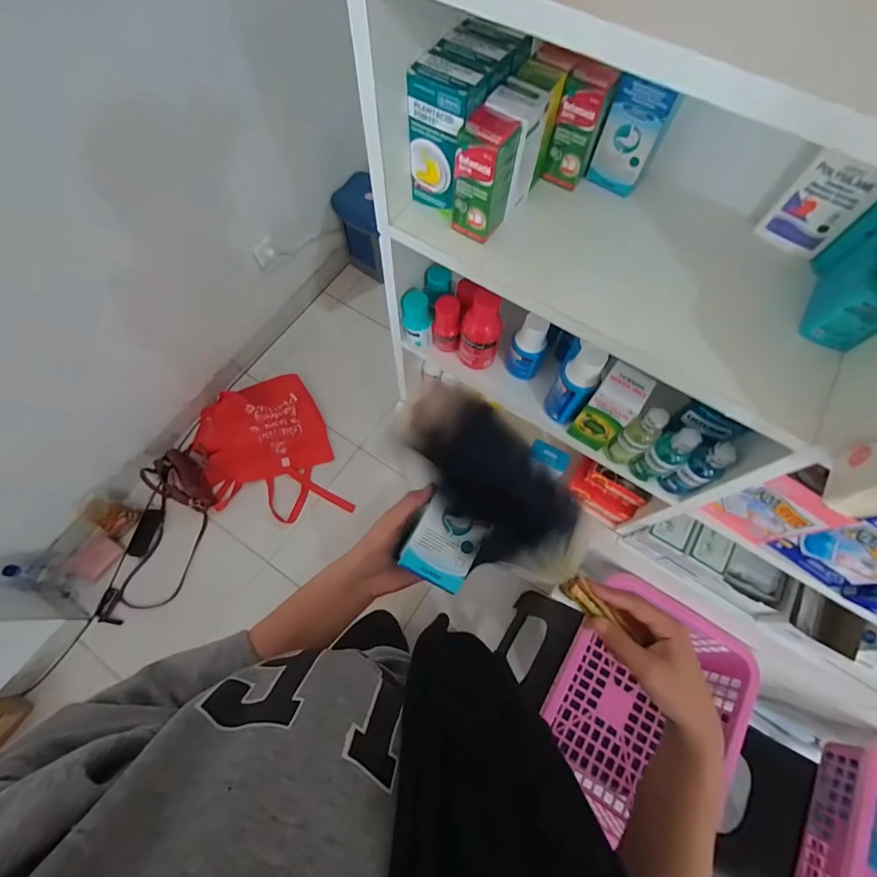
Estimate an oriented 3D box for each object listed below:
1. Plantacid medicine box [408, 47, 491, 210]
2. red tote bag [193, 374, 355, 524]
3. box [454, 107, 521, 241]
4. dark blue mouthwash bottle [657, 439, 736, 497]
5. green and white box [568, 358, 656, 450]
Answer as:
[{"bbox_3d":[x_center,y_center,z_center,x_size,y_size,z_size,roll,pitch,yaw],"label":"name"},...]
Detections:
[{"bbox_3d":[0.009,-0.297,0.419,0.062,0.120,0.051,39,71,13],"label":"Plantacid medicine box"},{"bbox_3d":[-0.595,0.051,1.450,0.414,0.133,0.492,-20,69,-10],"label":"red tote bag"},{"bbox_3d":[0.046,-0.258,0.415,0.045,0.101,0.045,28,69,10],"label":"box"},{"bbox_3d":[0.325,0.042,0.525,0.030,0.111,0.038,-21,70,-10],"label":"dark blue mouthwash bottle"},{"bbox_3d":[0.222,-0.036,0.541,0.056,0.130,0.043,35,70,12],"label":"green and white box"}]

